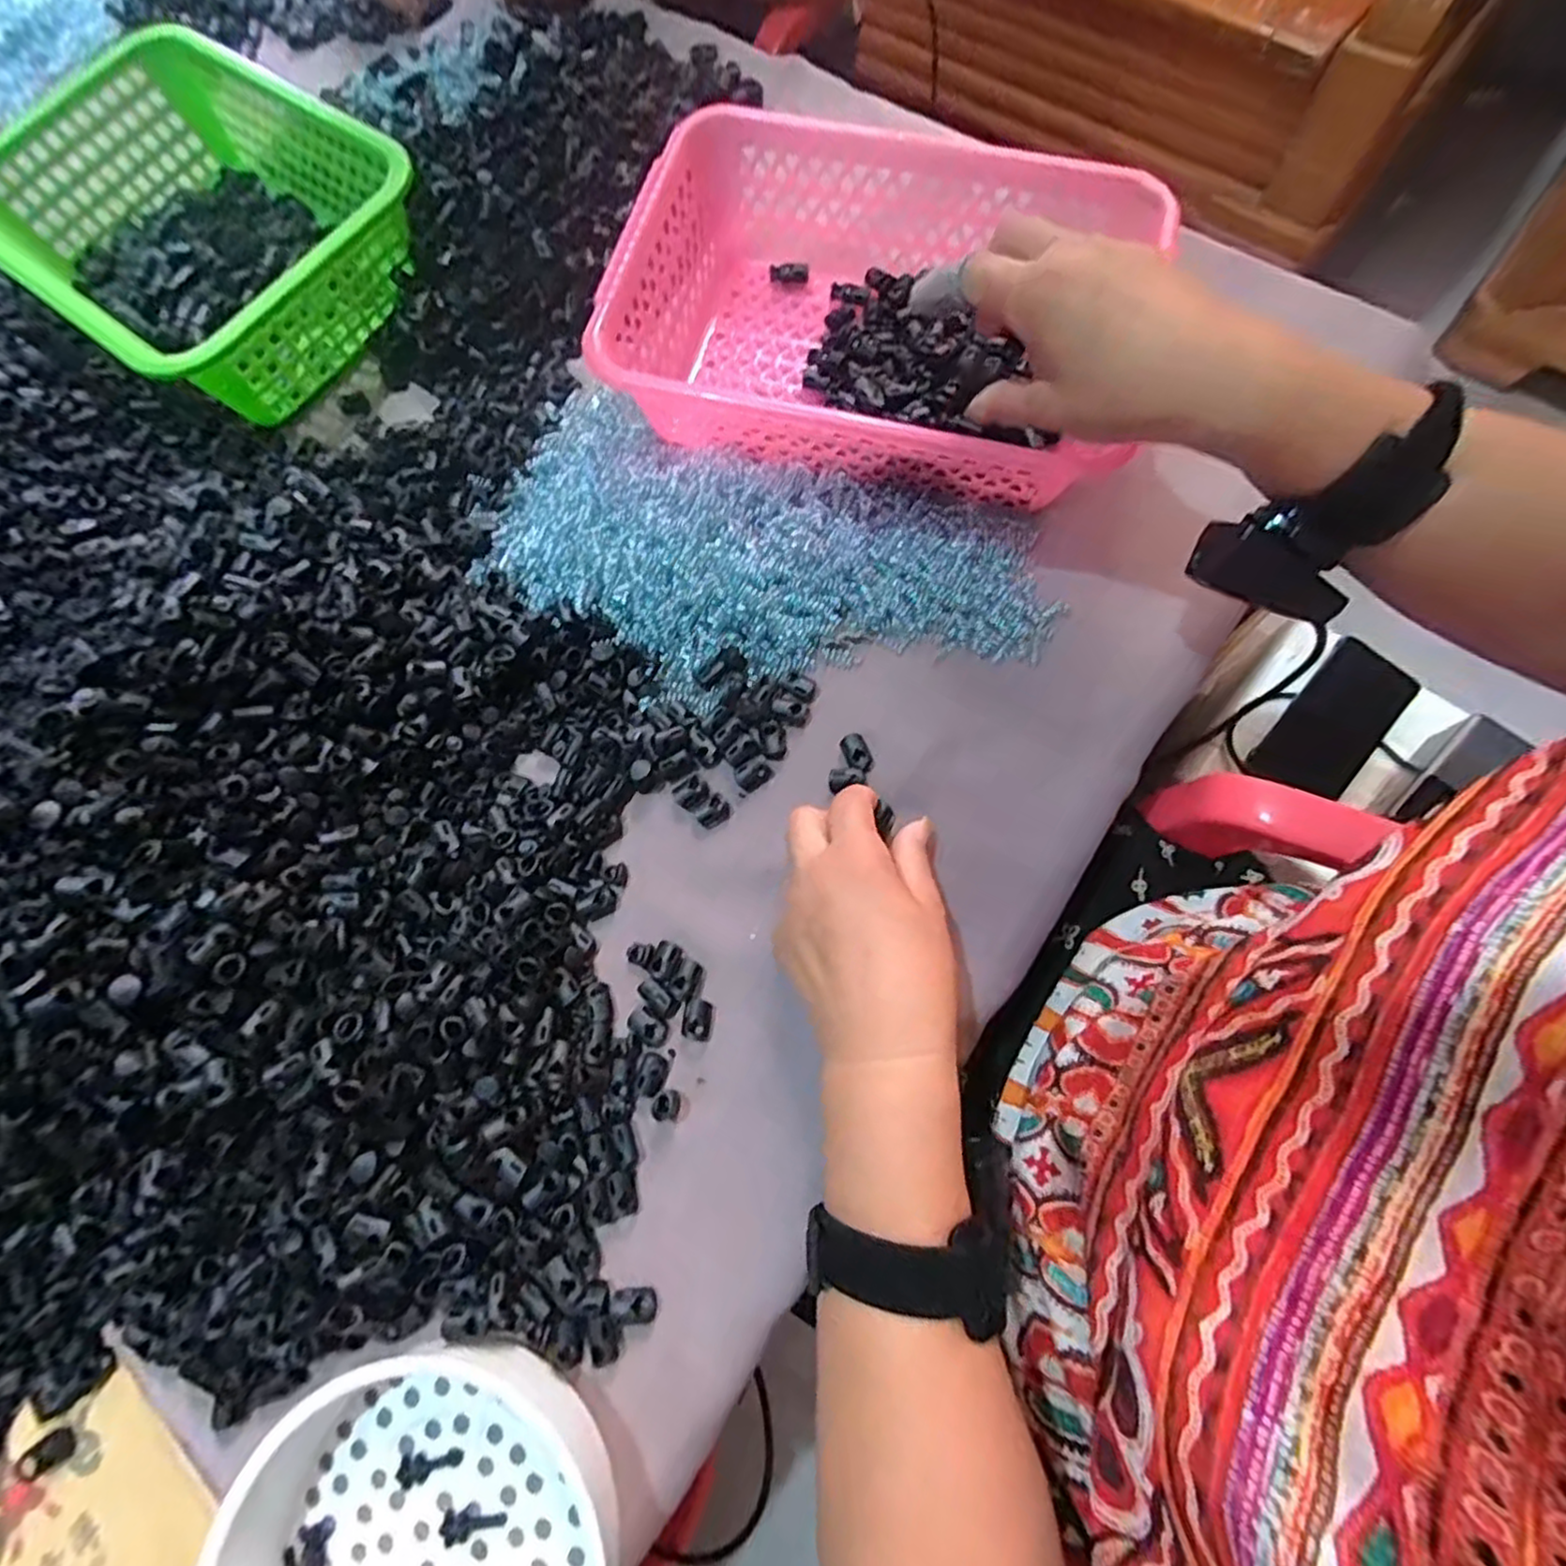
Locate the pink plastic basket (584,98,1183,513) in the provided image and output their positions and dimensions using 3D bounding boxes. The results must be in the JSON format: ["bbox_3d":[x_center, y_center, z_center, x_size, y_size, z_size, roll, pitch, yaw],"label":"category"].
[{"bbox_3d":[0.055,-0.281,0.426,0.300,0.090,0.214,14,77,3],"label":"pink plastic basket"}]

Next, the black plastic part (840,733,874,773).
[{"bbox_3d":[0.041,-0.016,0.389,0.014,0.011,0.023,-25,78,-6],"label":"black plastic part"}]

